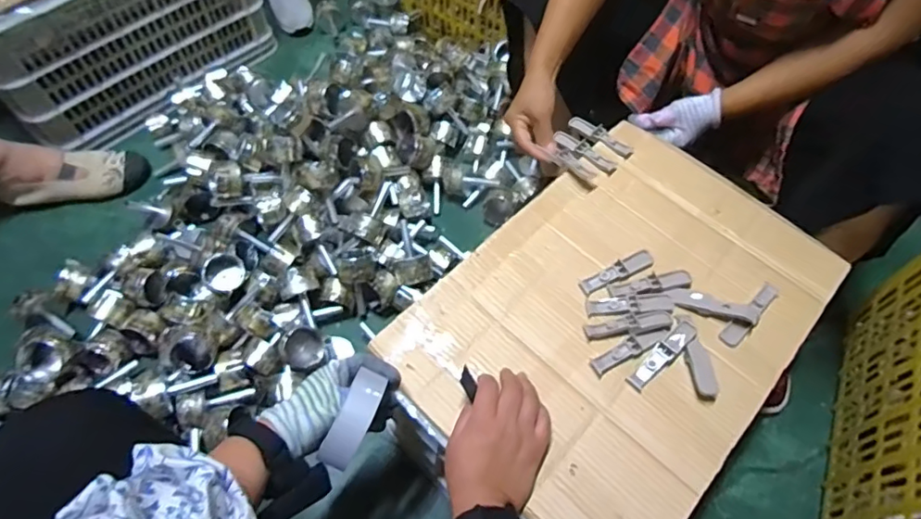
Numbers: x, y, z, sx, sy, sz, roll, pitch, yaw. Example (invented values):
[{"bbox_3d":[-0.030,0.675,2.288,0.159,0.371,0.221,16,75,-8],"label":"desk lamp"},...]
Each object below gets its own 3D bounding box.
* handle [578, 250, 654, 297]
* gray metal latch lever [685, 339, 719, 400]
[{"bbox_3d":[0.187,0.015,0.622,0.096,0.010,0.023,-21,63,-14],"label":"handle"},{"bbox_3d":[0.258,0.119,0.561,0.020,0.016,0.060,-4,61,-5],"label":"gray metal latch lever"}]

